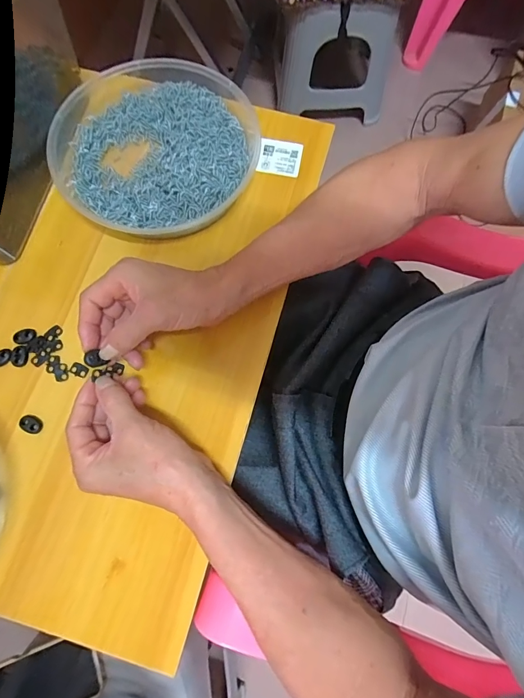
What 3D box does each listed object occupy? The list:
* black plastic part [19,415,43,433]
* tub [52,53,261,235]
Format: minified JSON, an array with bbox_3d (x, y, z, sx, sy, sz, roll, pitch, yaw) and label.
[{"bbox_3d":[-0.226,0.073,0.345,0.022,0.004,0.015,18,76,4],"label":"black plastic part"},{"bbox_3d":[-0.126,-0.229,0.406,0.206,0.044,0.221,0,75,0],"label":"tub"}]

